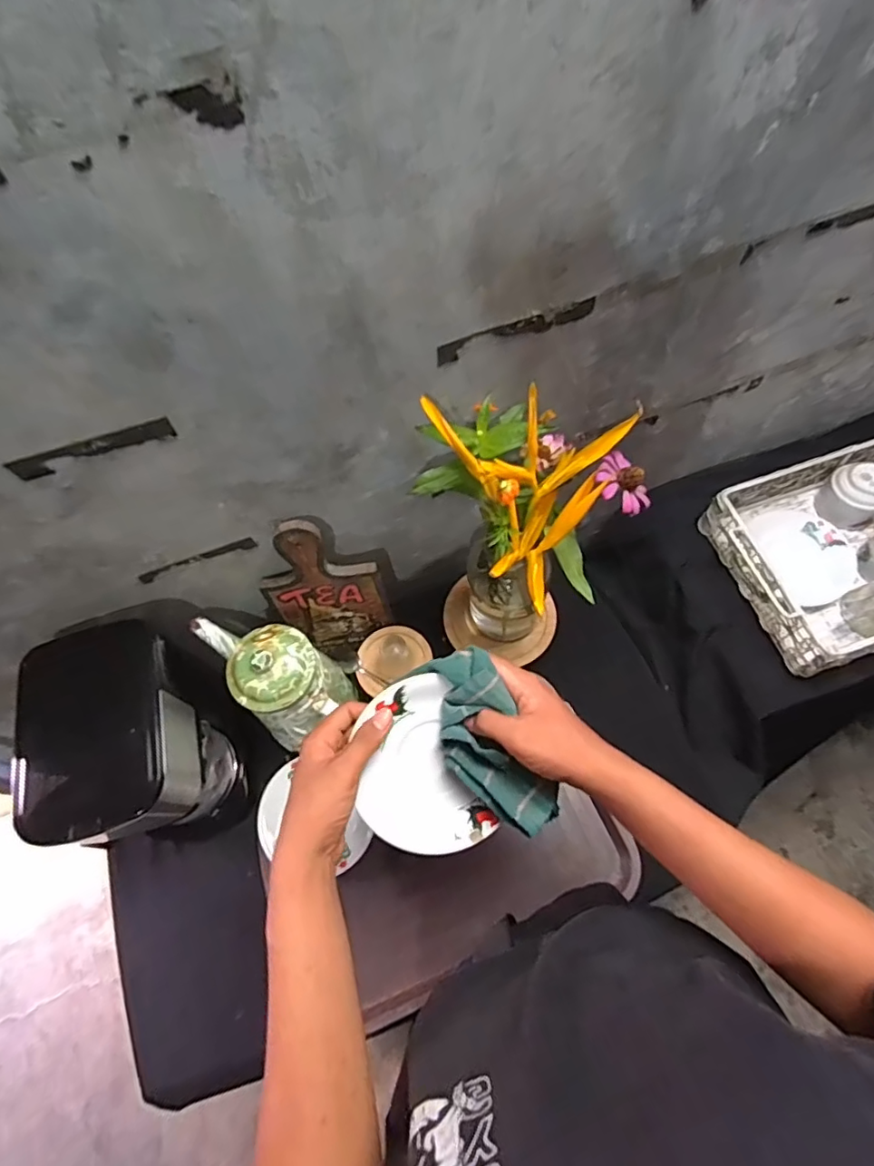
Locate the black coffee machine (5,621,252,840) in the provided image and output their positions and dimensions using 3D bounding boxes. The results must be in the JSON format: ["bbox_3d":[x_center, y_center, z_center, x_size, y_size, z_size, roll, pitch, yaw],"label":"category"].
[{"bbox_3d":[-0.324,0.181,0.614,0.133,0.257,0.191,-12,64,-2],"label":"black coffee machine"}]

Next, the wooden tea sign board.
[{"bbox_3d":[-0.132,0.016,0.666,0.133,0.265,0.016,-12,54,5],"label":"wooden tea sign board"}]

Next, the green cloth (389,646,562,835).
[{"bbox_3d":[0.040,0.133,0.448,0.068,0.037,0.158,-27,89,-9],"label":"green cloth"}]

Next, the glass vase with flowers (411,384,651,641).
[{"bbox_3d":[0.094,-0.051,0.602,0.196,0.337,0.120,18,67,12],"label":"glass vase with flowers"}]

